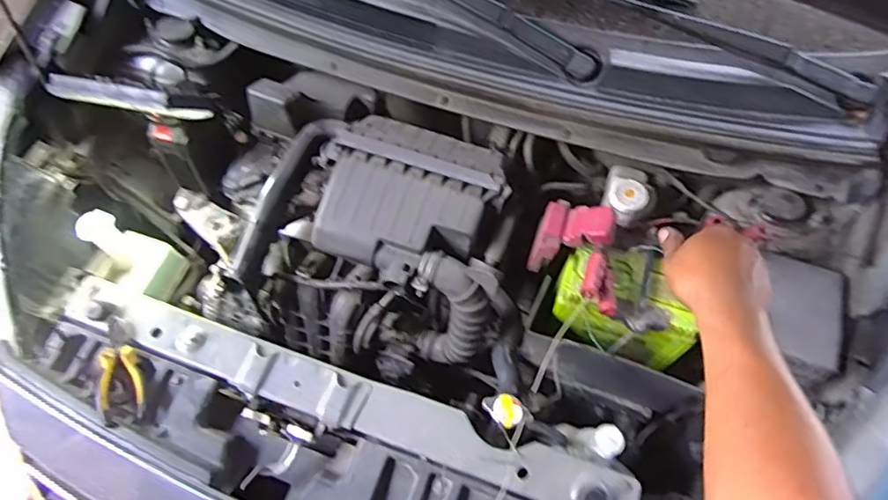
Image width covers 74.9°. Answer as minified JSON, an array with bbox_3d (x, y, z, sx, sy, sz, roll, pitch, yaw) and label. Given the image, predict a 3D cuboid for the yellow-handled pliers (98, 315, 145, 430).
[{"bbox_3d":[-0.452,0.167,0.808,0.049,0.030,0.156,-19,66,-7],"label":"yellow-handled pliers"}]

